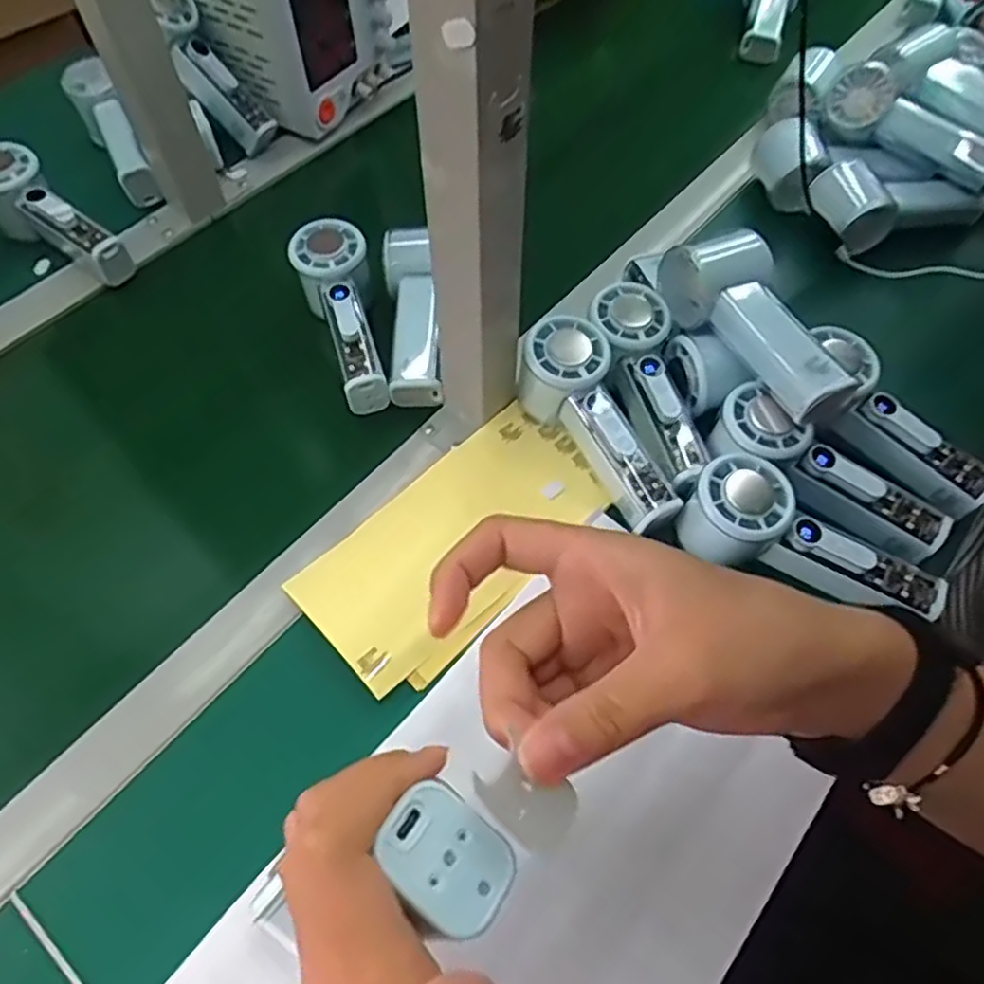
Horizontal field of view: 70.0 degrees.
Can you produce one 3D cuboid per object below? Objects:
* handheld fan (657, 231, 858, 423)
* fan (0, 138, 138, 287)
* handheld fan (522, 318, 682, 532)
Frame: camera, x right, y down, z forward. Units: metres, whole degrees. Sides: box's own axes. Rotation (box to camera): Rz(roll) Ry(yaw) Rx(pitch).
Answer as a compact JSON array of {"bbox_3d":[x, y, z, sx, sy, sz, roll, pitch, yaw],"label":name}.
[{"bbox_3d":[0.177,-0.112,0.461,0.059,0.052,0.149,-27,63,-17],"label":"handheld fan"},{"bbox_3d":[-0.362,-0.225,0.584,0.157,0.055,0.053,38,64,3],"label":"fan"},{"bbox_3d":[0.072,-0.043,0.476,0.060,0.057,0.154,-27,77,-16],"label":"handheld fan"}]

